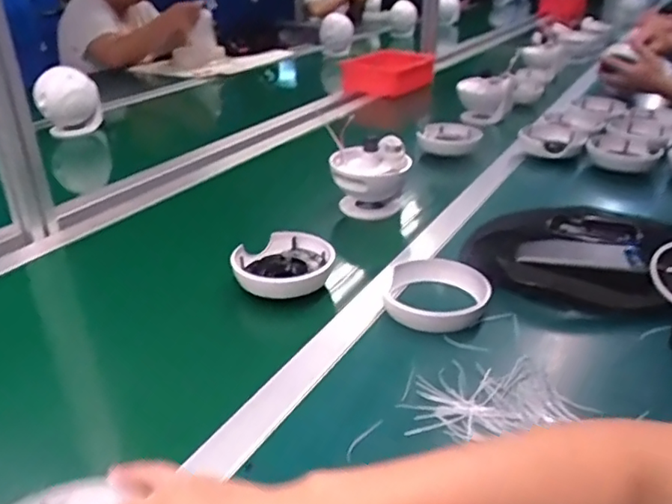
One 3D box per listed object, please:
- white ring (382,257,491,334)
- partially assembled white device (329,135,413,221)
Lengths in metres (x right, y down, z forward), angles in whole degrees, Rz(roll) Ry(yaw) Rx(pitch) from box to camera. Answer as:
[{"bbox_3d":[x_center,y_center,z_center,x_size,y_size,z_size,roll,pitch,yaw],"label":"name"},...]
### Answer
[{"bbox_3d":[0.111,0.047,0.652,0.108,0.031,0.111,2,28,-1],"label":"white ring"},{"bbox_3d":[0.052,-0.115,0.892,0.118,0.098,0.103,1,26,5],"label":"partially assembled white device"}]

